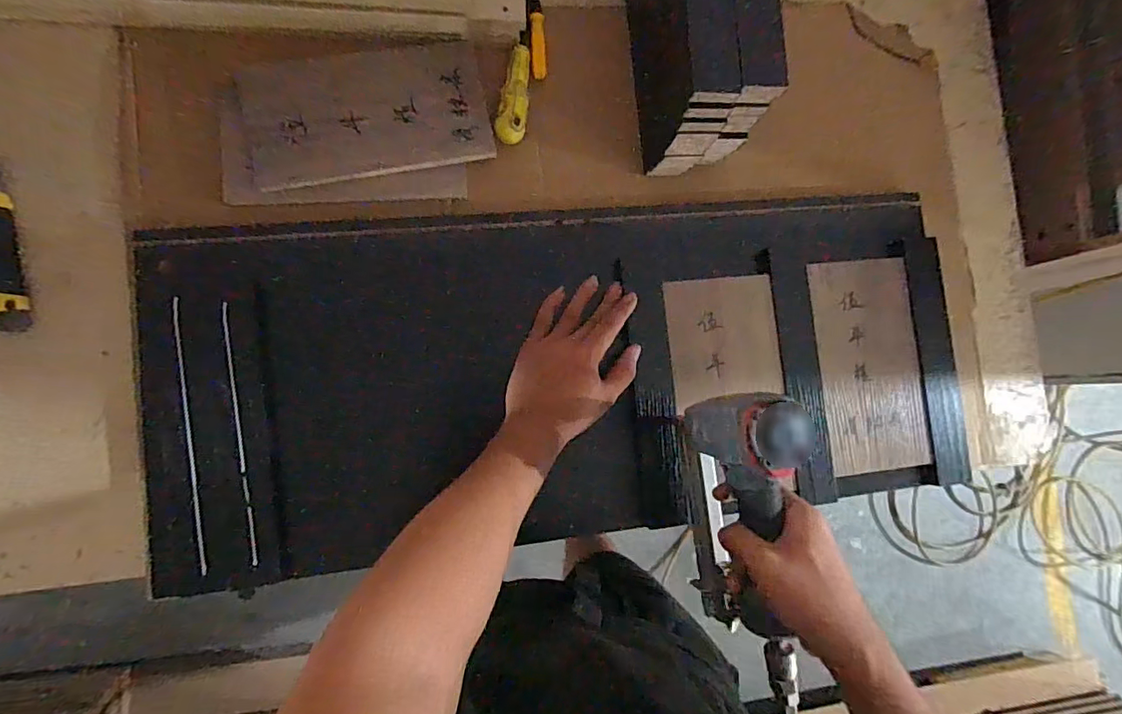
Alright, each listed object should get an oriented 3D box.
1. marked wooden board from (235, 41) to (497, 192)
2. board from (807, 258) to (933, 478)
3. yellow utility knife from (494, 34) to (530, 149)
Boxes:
[{"bbox_3d":[-0.204,-0.258,0.555,0.245,0.008,0.124,-12,96,-7],"label":"marked wooden board"},{"bbox_3d":[0.367,0.009,0.617,0.132,0.007,0.246,-5,87,-12],"label":"board"},{"bbox_3d":[-0.049,-0.305,0.592,0.032,0.032,0.132,10,86,-7],"label":"yellow utility knife"}]

